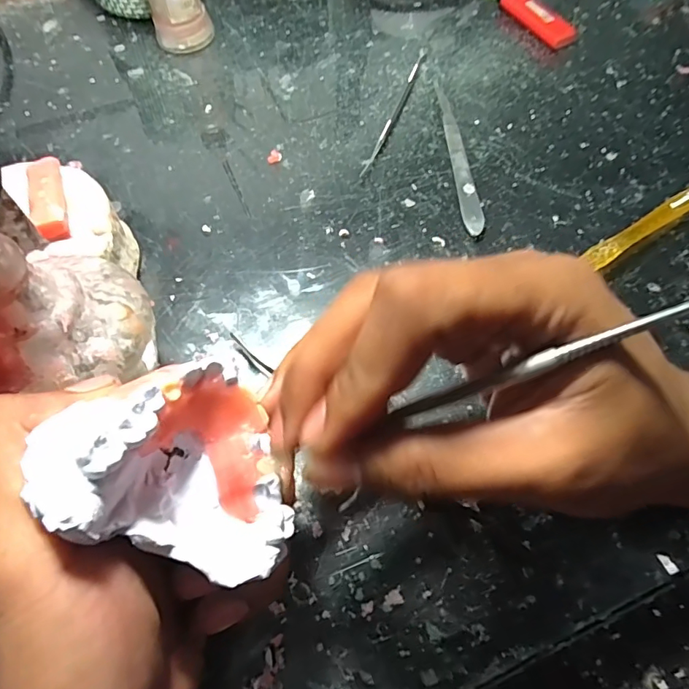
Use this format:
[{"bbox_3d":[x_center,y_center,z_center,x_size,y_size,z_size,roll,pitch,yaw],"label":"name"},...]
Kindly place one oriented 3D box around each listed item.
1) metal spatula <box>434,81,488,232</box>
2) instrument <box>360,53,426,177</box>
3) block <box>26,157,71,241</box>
[{"bbox_3d":[0.074,-0.127,0.314,0.013,0.005,0.138,-3,63,-2],"label":"metal spatula"},{"bbox_3d":[0.036,-0.165,0.335,0.005,0.004,0.132,19,64,9],"label":"instrument"},{"bbox_3d":[-0.147,-0.073,0.240,0.015,0.014,0.048,-20,64,-10],"label":"block"}]

